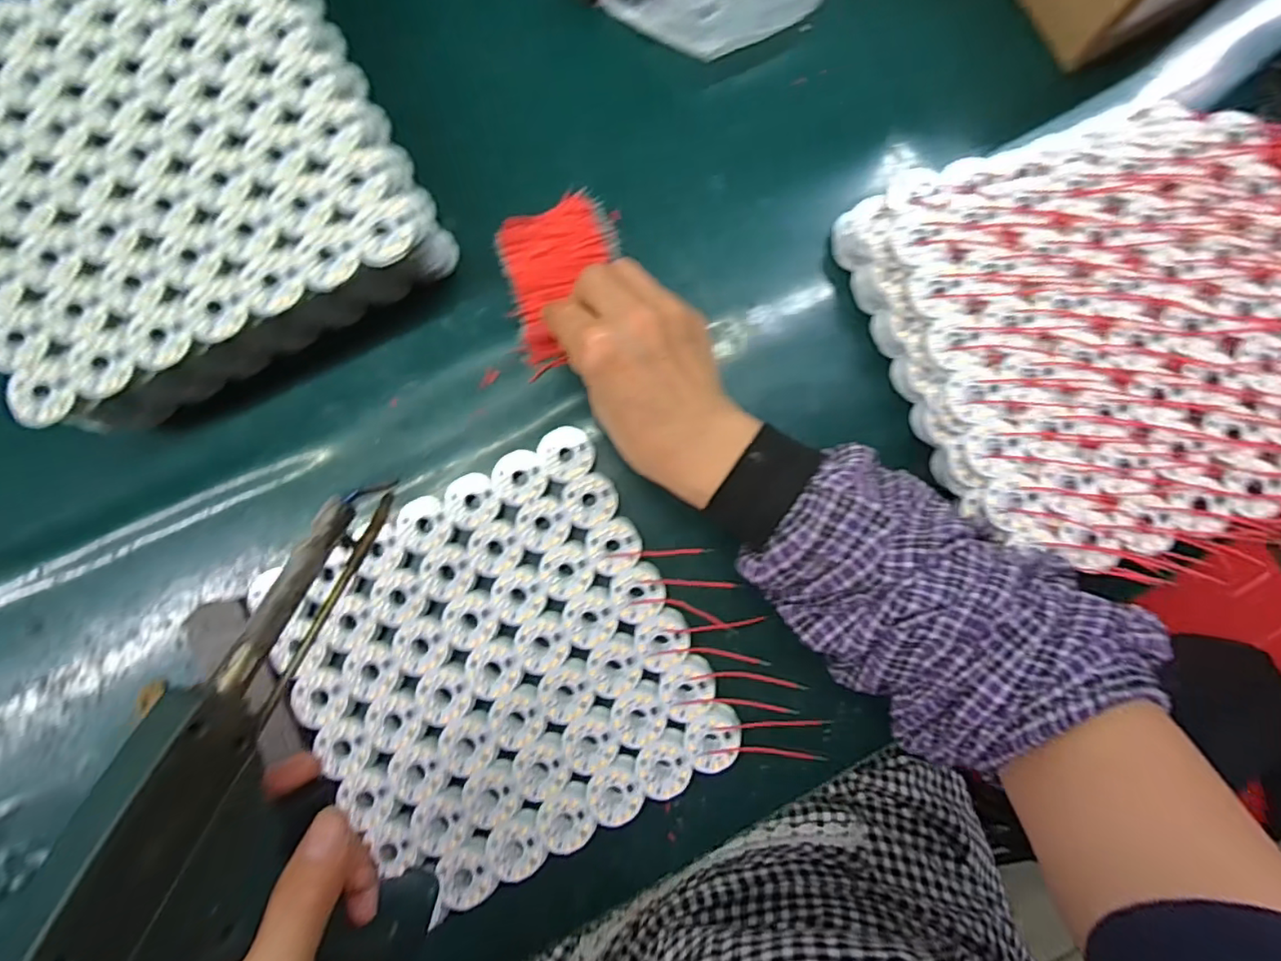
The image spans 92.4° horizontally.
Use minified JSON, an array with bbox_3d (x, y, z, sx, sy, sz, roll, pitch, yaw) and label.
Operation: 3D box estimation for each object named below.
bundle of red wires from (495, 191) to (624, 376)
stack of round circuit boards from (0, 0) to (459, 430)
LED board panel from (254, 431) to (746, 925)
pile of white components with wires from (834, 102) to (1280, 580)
[{"bbox_3d":[-0.045,-0.124,0.375,0.070,0.019,0.101,-13,85,-2],"label":"bundle of red wires"},{"bbox_3d":[-0.257,-0.167,0.347,0.220,0.066,0.210,-29,86,-3],"label":"stack of round circuit boards"},{"bbox_3d":[-0.079,0.107,0.351,0.206,0.014,0.208,-28,86,-3],"label":"LED board panel"},{"bbox_3d":[0.282,-0.081,0.356,0.257,0.055,0.252,-17,86,-3],"label":"pile of white components with wires"}]

